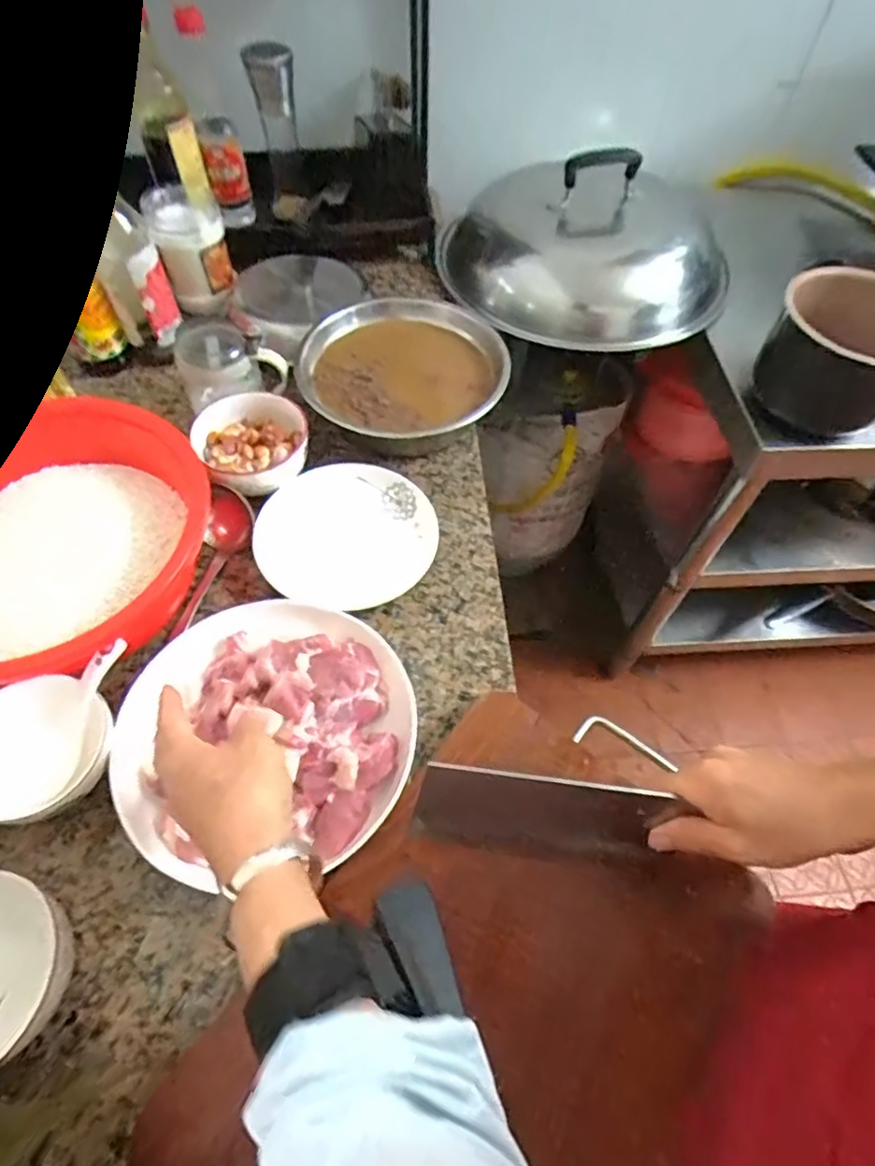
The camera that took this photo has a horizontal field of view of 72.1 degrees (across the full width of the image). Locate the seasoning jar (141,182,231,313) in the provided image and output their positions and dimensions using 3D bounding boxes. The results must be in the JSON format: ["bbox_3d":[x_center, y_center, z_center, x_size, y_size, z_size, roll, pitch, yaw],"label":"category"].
[{"bbox_3d":[-0.319,-0.434,0.783,0.086,0.119,0.090,-13,59,-10],"label":"seasoning jar"}]

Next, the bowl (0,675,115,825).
[{"bbox_3d":[-0.293,0.125,0.447,0.095,0.056,0.103,22,60,11],"label":"bowl"}]

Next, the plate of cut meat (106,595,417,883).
[{"bbox_3d":[-0.132,0.111,0.469,0.220,0.040,0.206,1,58,-2],"label":"plate of cut meat"}]

